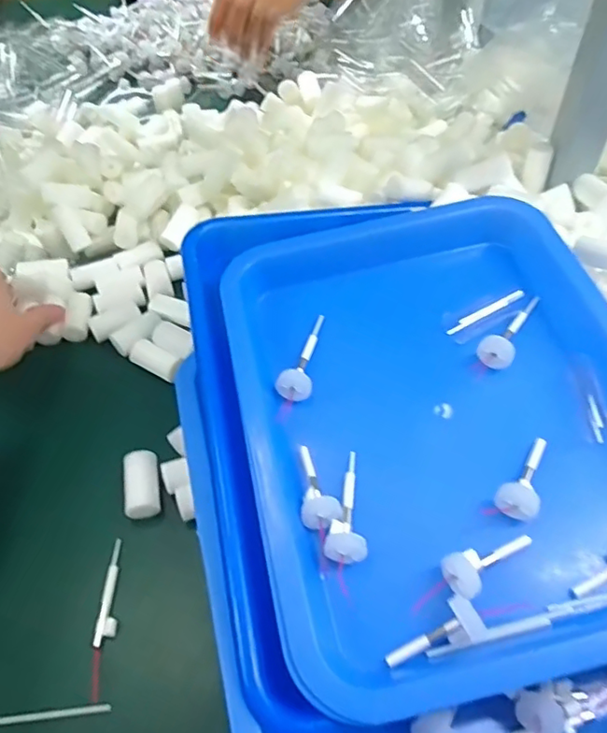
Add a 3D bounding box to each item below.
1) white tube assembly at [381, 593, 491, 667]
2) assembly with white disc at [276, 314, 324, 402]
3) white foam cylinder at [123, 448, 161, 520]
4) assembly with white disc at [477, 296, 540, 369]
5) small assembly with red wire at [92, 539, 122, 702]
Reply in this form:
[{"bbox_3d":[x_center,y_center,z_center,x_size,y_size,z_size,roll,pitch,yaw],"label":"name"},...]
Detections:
[{"bbox_3d":[0.060,0.126,0.265,0.047,0.011,0.019,-29,53,2],"label":"white tube assembly"},{"bbox_3d":[0.000,-0.008,0.356,0.020,0.011,0.068,9,51,10],"label":"assembly with white disc"},{"bbox_3d":[-0.103,0.077,0.368,0.022,0.018,0.044,-10,51,-6],"label":"white foam cylinder"},{"bbox_3d":[0.128,-0.022,0.357,0.021,0.017,0.061,23,55,20],"label":"assembly with white disc"},{"bbox_3d":[-0.110,0.140,0.323,0.010,0.005,0.085,-2,50,1],"label":"small assembly with red wire"}]

